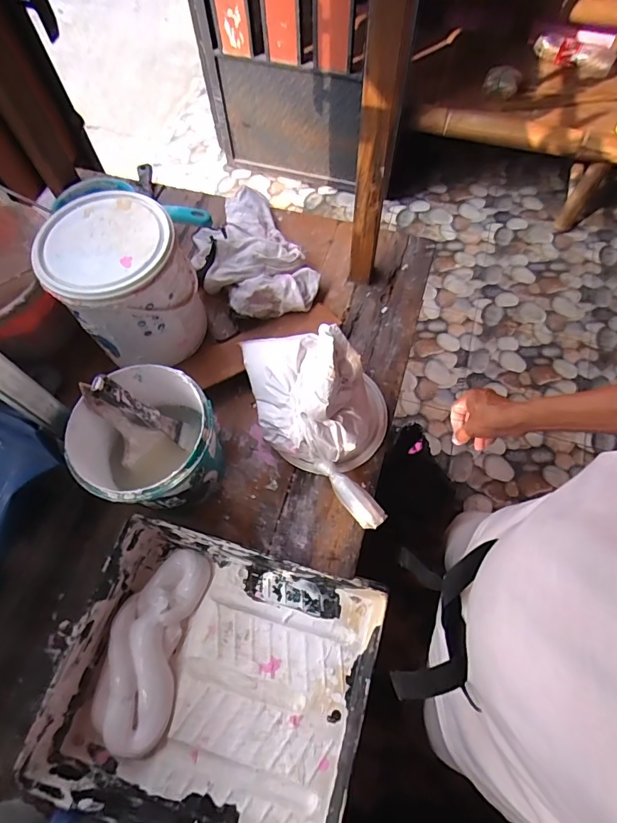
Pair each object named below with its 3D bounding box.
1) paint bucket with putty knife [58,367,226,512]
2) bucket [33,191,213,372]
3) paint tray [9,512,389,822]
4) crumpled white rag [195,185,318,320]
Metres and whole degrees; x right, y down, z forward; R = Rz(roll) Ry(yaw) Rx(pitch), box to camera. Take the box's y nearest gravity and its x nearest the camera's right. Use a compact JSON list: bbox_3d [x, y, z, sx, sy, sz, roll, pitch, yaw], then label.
[{"bbox_3d":[-0.195,0.045,0.580,0.155,0.168,0.166,0,66,0],"label":"paint bucket with putty knife"},{"bbox_3d":[-0.266,-0.189,0.659,0.176,0.182,0.174,0,66,0],"label":"bucket"},{"bbox_3d":[-0.108,0.318,0.529,0.346,0.063,0.297,15,67,6],"label":"paint tray"},{"bbox_3d":[-0.112,-0.282,0.791,0.182,0.044,0.295,-25,69,-11],"label":"crumpled white rag"}]

